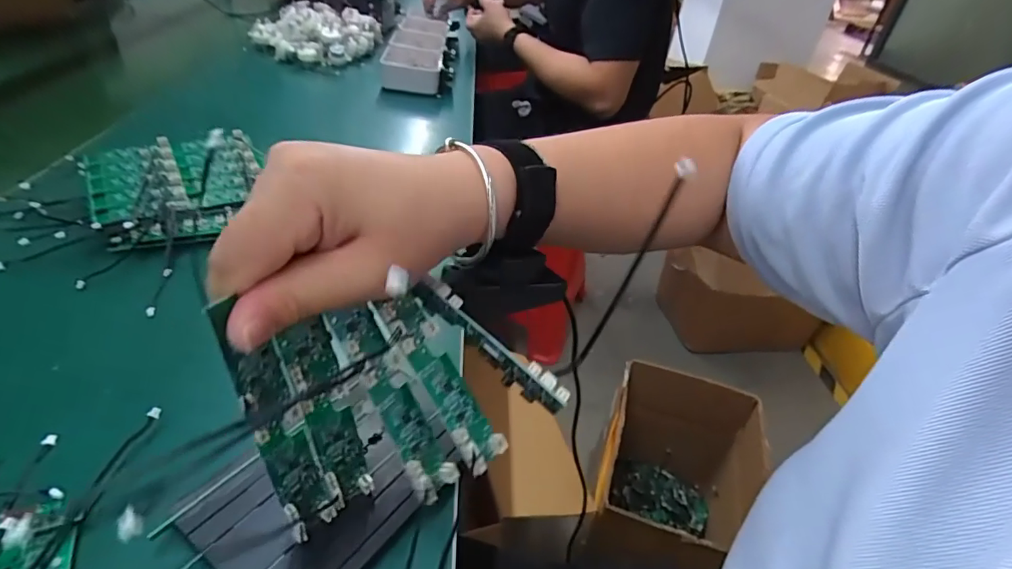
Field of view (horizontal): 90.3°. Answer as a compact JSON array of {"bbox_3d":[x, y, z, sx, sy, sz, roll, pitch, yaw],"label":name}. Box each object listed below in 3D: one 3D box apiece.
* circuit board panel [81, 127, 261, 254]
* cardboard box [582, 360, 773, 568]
[{"bbox_3d":[-0.311,-0.098,0.486,0.143,0.011,0.148,-20,57,-30],"label":"circuit board panel"},{"bbox_3d":[0.286,0.387,0.906,0.246,0.277,0.372,16,39,12],"label":"cardboard box"}]

